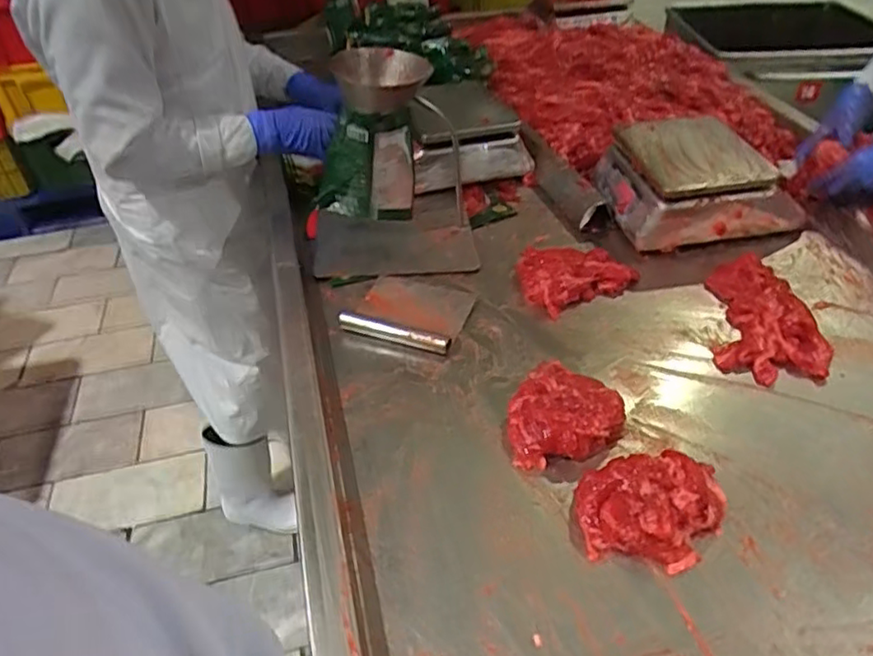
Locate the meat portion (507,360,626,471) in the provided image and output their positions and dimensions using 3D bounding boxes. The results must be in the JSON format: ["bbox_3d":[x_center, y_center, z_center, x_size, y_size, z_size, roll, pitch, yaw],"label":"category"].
[{"bbox_3d":[0.135,0.090,0.714,0.123,0.044,0.117,-2,41,2],"label":"meat portion"}]

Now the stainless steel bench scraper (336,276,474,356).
[{"bbox_3d":[-0.035,-0.026,0.884,0.152,0.024,0.141,11,43,16],"label":"stainless steel bench scraper"}]

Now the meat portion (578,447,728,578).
[{"bbox_3d":[0.214,0.176,0.625,0.150,0.047,0.113,-8,41,-5],"label":"meat portion"}]

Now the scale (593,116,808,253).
[{"bbox_3d":[0.421,-0.240,1.045,0.273,0.130,0.223,-7,41,-3],"label":"scale"}]

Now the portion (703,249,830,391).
[{"bbox_3d":[0.446,-0.020,0.856,0.139,0.035,0.229,6,42,11],"label":"portion"}]

